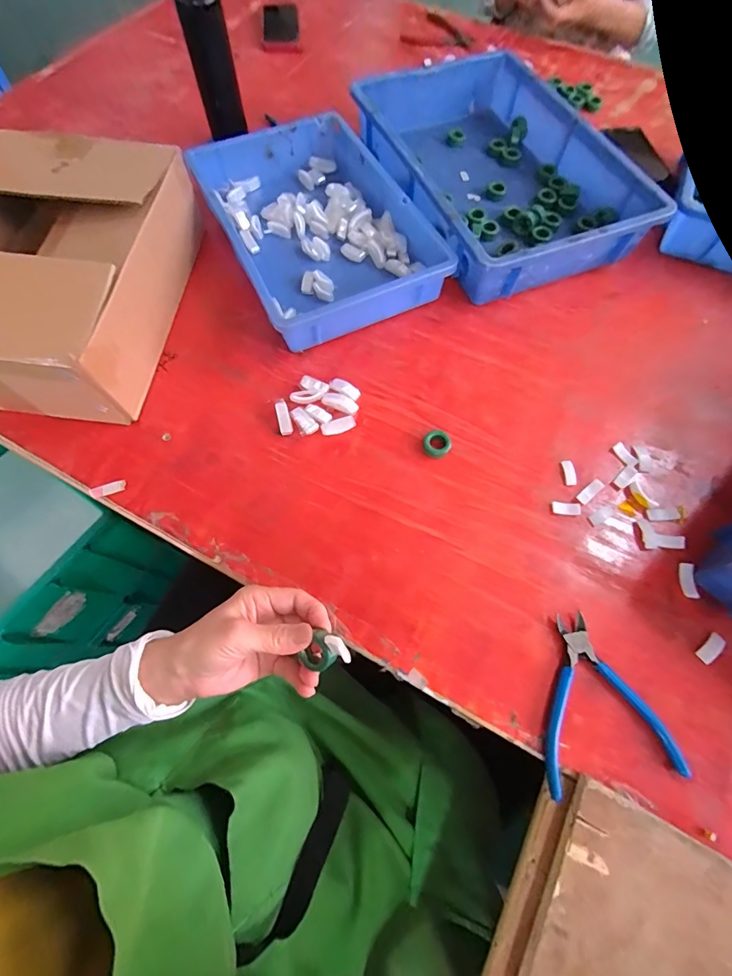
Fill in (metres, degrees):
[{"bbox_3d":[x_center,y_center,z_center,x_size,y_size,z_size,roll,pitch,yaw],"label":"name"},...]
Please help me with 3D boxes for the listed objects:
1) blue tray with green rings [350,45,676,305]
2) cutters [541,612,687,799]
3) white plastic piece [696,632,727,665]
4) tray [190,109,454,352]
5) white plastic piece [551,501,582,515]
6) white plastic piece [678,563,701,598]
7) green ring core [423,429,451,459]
[{"bbox_3d":[0.183,-0.481,0.607,0.298,0.084,0.441,-24,69,-10],"label":"blue tray with green rings"},{"bbox_3d":[0.207,0.189,0.367,0.113,0.018,0.137,-6,67,-3],"label":"cutters"},{"bbox_3d":[0.331,0.153,0.388,0.031,0.004,0.014,-38,73,-15],"label":"white plastic piece"},{"bbox_3d":[-0.069,-0.370,0.572,0.246,0.062,0.367,-24,69,-10],"label":"tray"},{"bbox_3d":[0.218,0.022,0.442,0.031,0.004,0.014,4,67,1],"label":"white plastic piece"},{"bbox_3d":[0.327,0.094,0.413,0.014,0.006,0.035,4,67,1],"label":"white plastic piece"},{"bbox_3d":[0.081,-0.050,0.464,0.029,0.012,0.033,18,68,7],"label":"green ring core"}]

